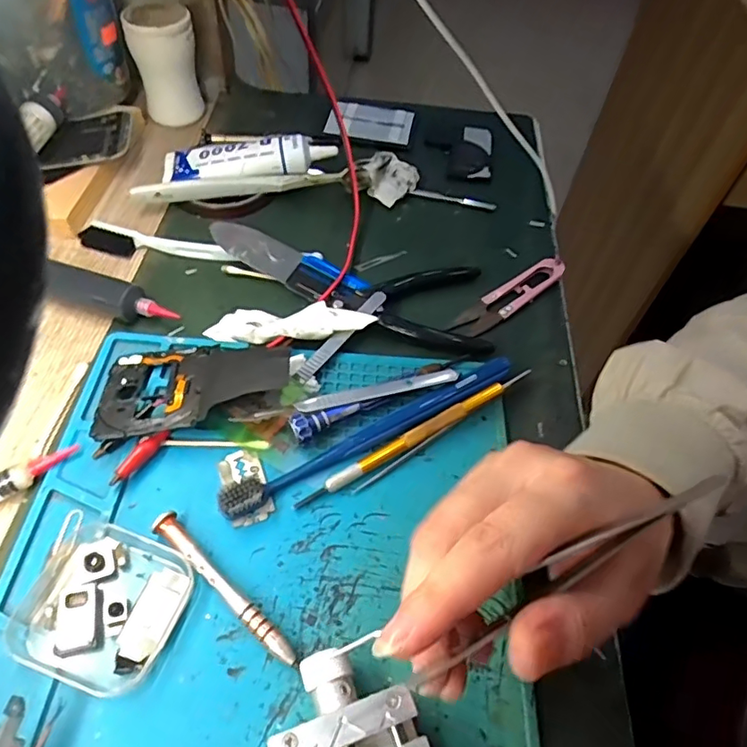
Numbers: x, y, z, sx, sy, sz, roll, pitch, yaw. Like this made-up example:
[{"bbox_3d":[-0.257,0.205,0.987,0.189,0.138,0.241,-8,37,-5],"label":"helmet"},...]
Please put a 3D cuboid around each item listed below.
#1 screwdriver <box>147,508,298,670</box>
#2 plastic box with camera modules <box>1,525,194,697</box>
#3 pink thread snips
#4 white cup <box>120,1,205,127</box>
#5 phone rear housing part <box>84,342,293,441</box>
[{"bbox_3d":[-0.070,0.100,0.259,0.095,0.011,0.012,35,60,20],"label":"screwdriver"},{"bbox_3d":[-0.125,0.104,0.251,0.070,0.015,0.064,17,55,8],"label":"plastic box with camera modules"},{"bbox_3d":[0.093,-0.054,0.380,0.099,0.010,0.024,-34,63,-25],"label":"pink thread snips"},{"bbox_3d":[-0.179,-0.266,0.477,0.052,0.087,0.047,-15,56,-15],"label":"white cup"},{"bbox_3d":[-0.101,0.004,0.312,0.106,0.007,0.062,-12,43,0],"label":"phone rear housing part"}]

